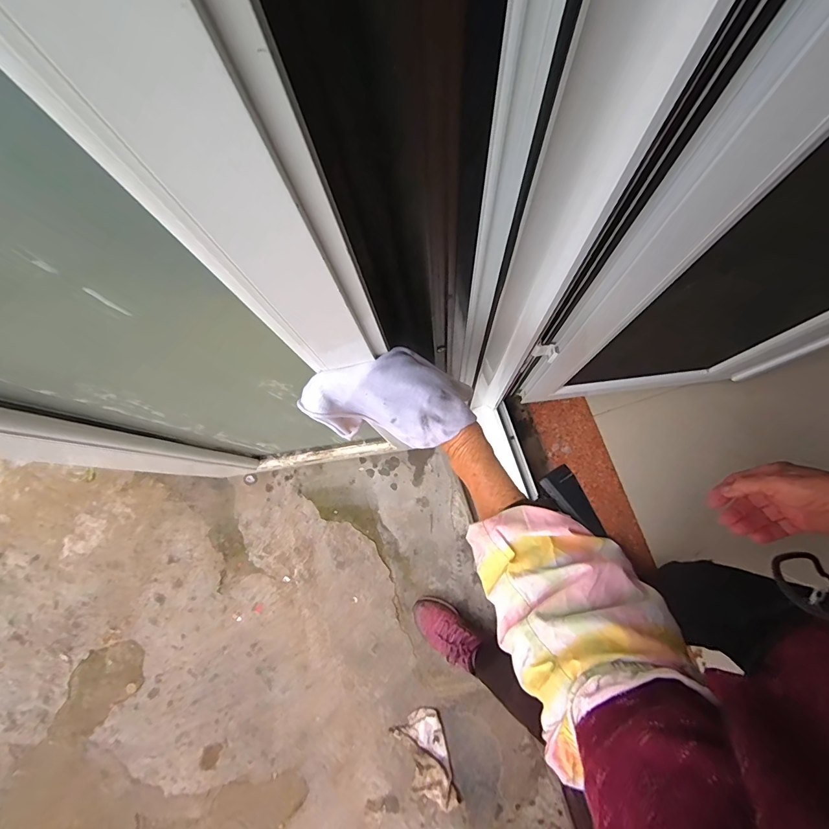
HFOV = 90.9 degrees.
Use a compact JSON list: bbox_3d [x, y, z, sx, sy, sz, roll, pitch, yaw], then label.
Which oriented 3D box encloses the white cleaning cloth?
[{"bbox_3d":[-0.023,-0.018,0.377,0.147,0.068,0.079,8,79,2],"label":"white cleaning cloth"}]

